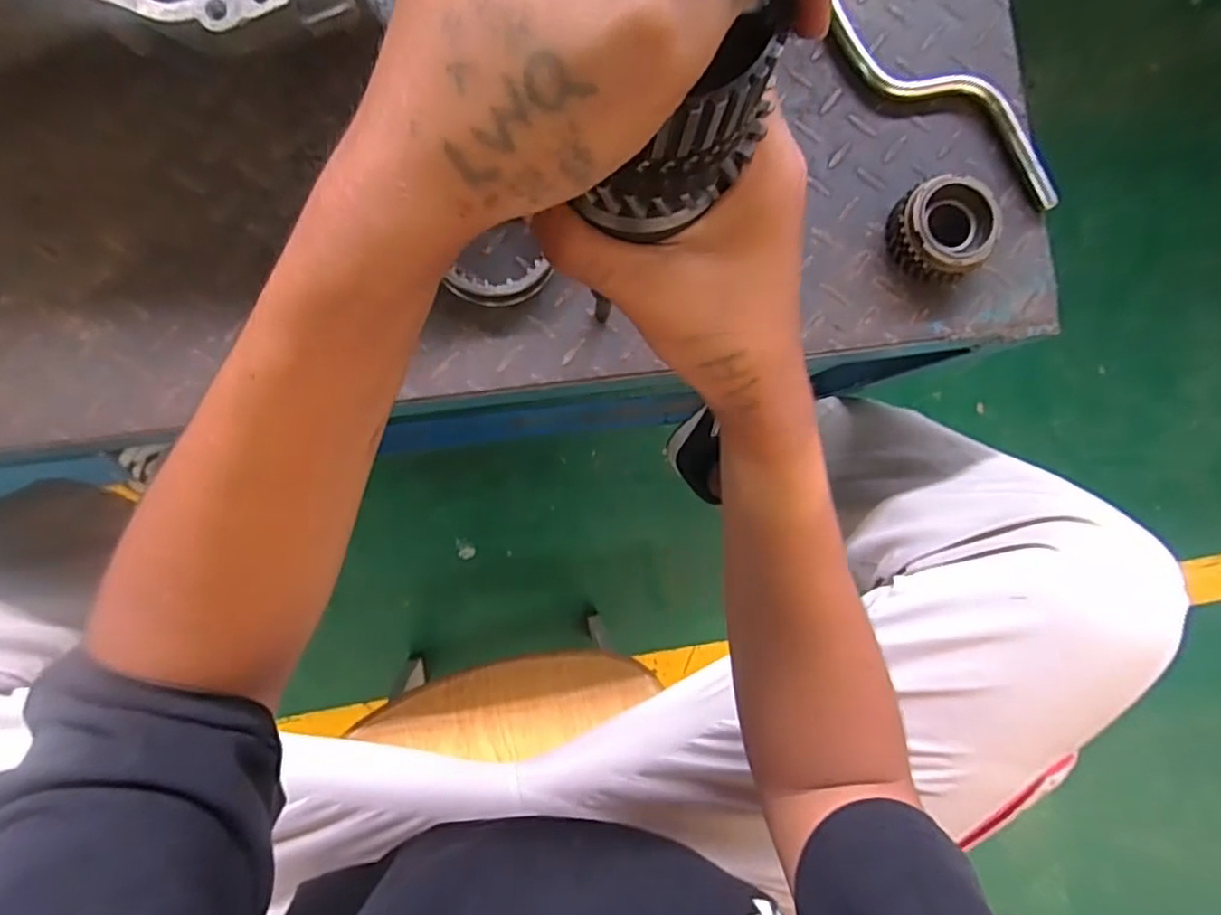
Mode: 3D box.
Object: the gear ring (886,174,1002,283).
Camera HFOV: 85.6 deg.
[{"bbox_3d":[0.219,-0.150,0.437,0.059,0.033,0.060,0,87,-7],"label":"gear ring"}]

